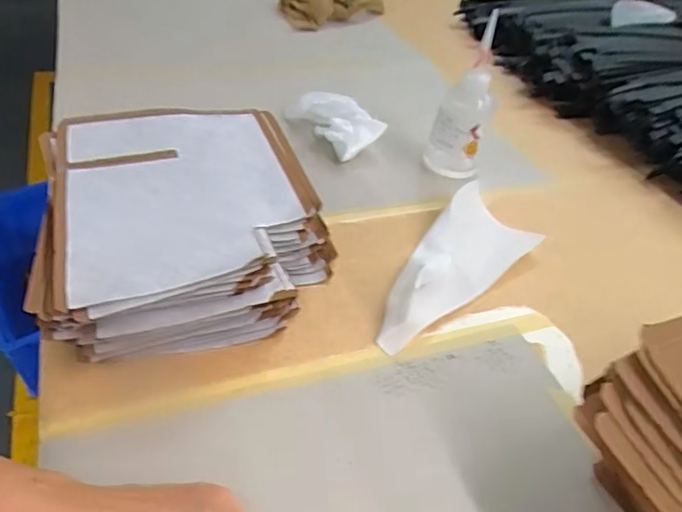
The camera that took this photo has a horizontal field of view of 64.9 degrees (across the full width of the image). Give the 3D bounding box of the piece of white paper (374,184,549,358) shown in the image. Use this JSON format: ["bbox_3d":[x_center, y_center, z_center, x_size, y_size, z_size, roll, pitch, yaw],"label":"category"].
[{"bbox_3d":[0.095,0.006,0.485,0.082,0.035,0.206,34,49,26],"label":"piece of white paper"}]

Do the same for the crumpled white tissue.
[{"bbox_3d":[-0.007,-0.167,0.653,0.066,0.044,0.120,-25,52,-31],"label":"crumpled white tissue"}]

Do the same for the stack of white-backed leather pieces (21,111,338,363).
[{"bbox_3d":[-0.137,-0.038,0.477,0.228,0.065,0.261,-9,45,-18],"label":"stack of white-backed leather pieces"}]

